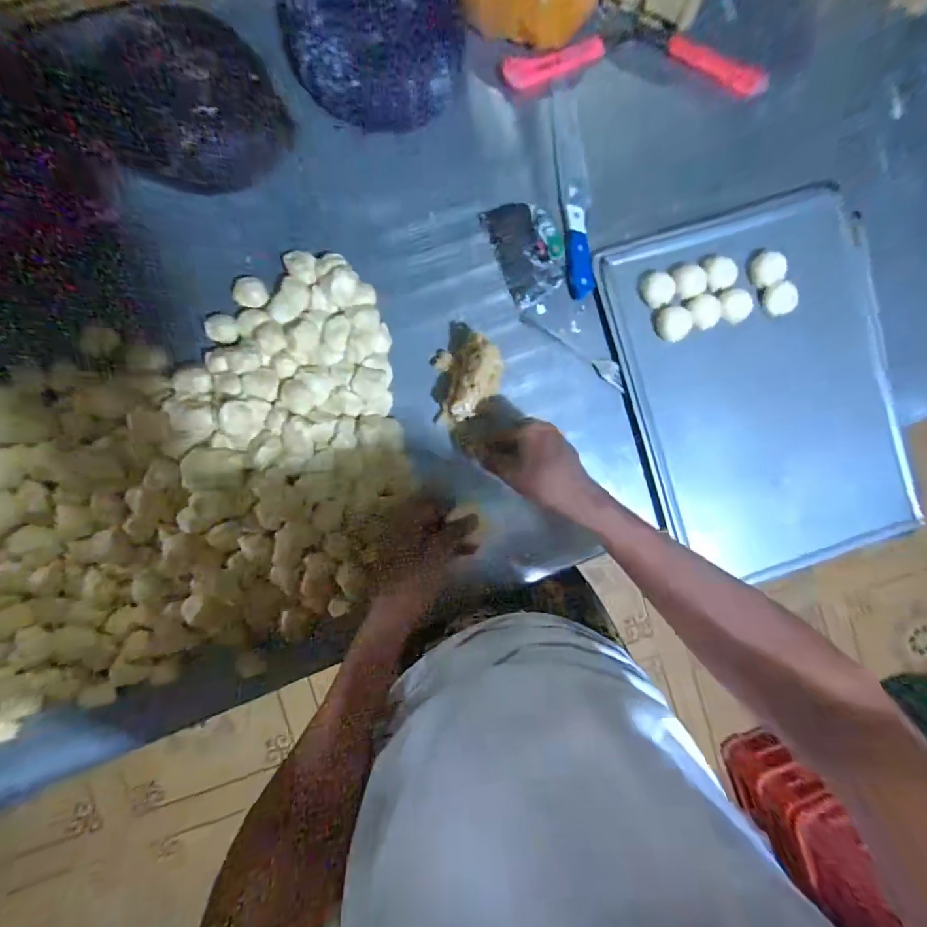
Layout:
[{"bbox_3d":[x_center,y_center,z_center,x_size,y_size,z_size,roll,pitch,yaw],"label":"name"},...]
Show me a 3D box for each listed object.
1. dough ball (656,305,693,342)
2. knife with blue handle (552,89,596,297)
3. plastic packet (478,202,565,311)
[{"bbox_3d":[0.258,-0.172,0.532,0.037,0.026,0.041,-26,95,-4],"label":"dough ball"},{"bbox_3d":[0.139,-0.336,0.545,0.037,0.024,0.249,-5,93,-5],"label":"knife with blue handle"},{"bbox_3d":[0.082,-0.268,0.543,0.080,0.013,0.123,-22,95,-4],"label":"plastic packet"}]

